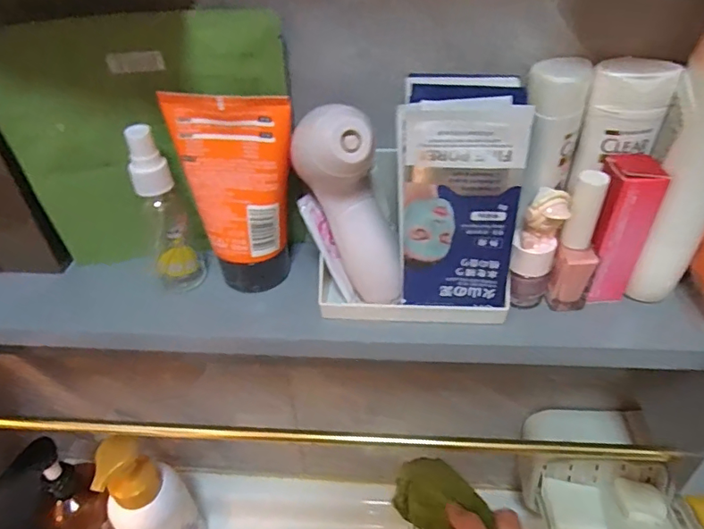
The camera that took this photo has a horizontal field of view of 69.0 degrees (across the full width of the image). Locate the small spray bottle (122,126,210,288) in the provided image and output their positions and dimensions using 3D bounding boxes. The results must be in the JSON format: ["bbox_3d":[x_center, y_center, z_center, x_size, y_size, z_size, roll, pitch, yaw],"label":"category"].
[{"bbox_3d":[-0.120,-0.032,0.327,0.034,0.112,0.027,-17,42,-17],"label":"small spray bottle"}]

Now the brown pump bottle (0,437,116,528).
[{"bbox_3d":[-0.280,0.263,0.530,0.063,0.213,0.061,-1,40,1],"label":"brown pump bottle"}]

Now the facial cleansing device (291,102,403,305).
[{"bbox_3d":[-0.003,-0.033,0.300,0.055,0.114,0.046,-9,40,-8],"label":"facial cleansing device"}]

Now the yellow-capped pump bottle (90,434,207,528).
[{"bbox_3d":[-0.204,0.255,0.535,0.076,0.216,0.058,-31,48,-30],"label":"yellow-capped pump bottle"}]

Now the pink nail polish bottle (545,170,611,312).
[{"bbox_3d":[0.136,-0.010,0.305,0.024,0.088,0.022,17,44,22],"label":"pink nail polish bottle"}]

